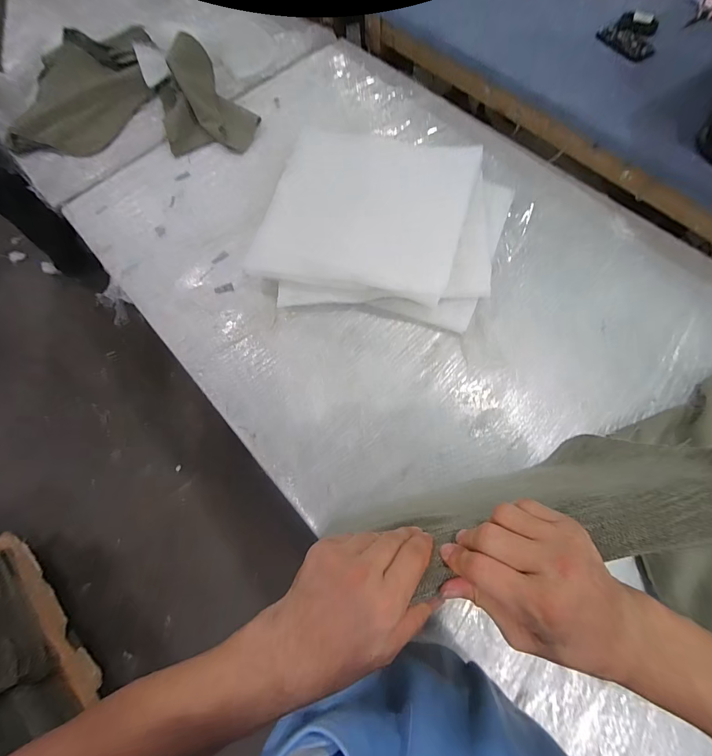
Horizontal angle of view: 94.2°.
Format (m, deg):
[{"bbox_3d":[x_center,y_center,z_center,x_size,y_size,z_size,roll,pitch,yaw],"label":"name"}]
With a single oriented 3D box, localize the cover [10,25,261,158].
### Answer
[{"bbox_3d":[-0.715,-0.959,1.073,0.766,0.118,0.476,-1,70,2],"label":"cover"}]

